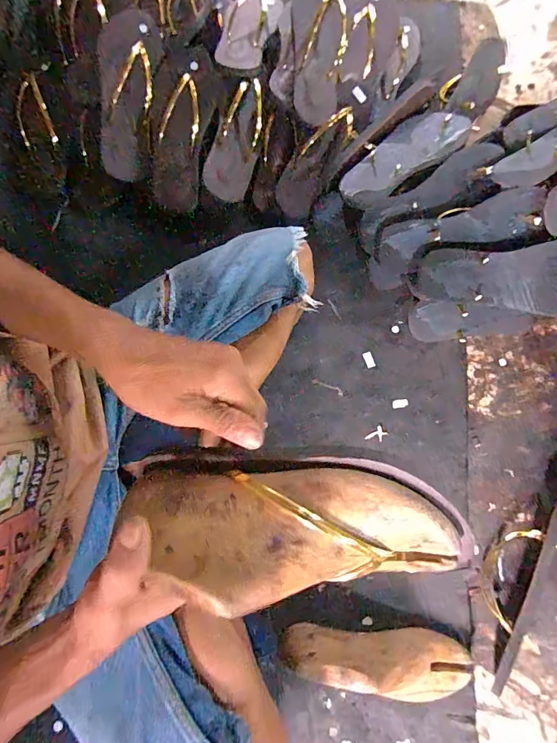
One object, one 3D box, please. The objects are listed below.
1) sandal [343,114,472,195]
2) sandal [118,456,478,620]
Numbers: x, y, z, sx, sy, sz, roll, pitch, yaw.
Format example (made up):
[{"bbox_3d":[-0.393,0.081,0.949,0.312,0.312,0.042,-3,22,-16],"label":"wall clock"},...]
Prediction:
[{"bbox_3d":[0.203,-0.341,0.618,0.248,0.033,0.066,-37,82,-6],"label":"sandal"},{"bbox_3d":[0.006,0.107,0.277,0.245,0.050,0.091,2,78,6],"label":"sandal"}]

